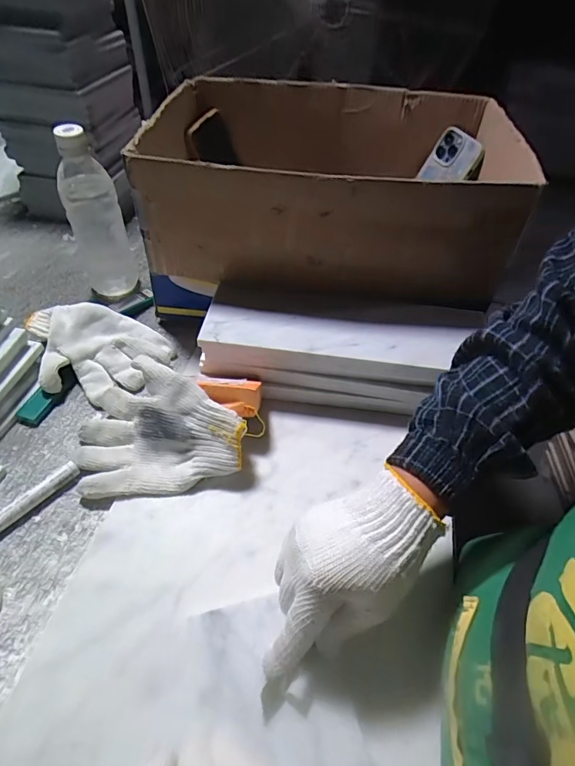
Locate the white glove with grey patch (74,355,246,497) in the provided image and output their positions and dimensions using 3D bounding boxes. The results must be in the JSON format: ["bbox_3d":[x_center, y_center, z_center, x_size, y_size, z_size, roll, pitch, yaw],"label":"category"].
[{"bbox_3d":[-0.124,0.042,0.425,0.158,0.071,0.107,-2,50,-5],"label":"white glove with grey patch"}]

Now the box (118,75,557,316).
[{"bbox_3d":[0.058,-0.260,0.585,0.418,0.161,0.331,7,50,3],"label":"box"}]

